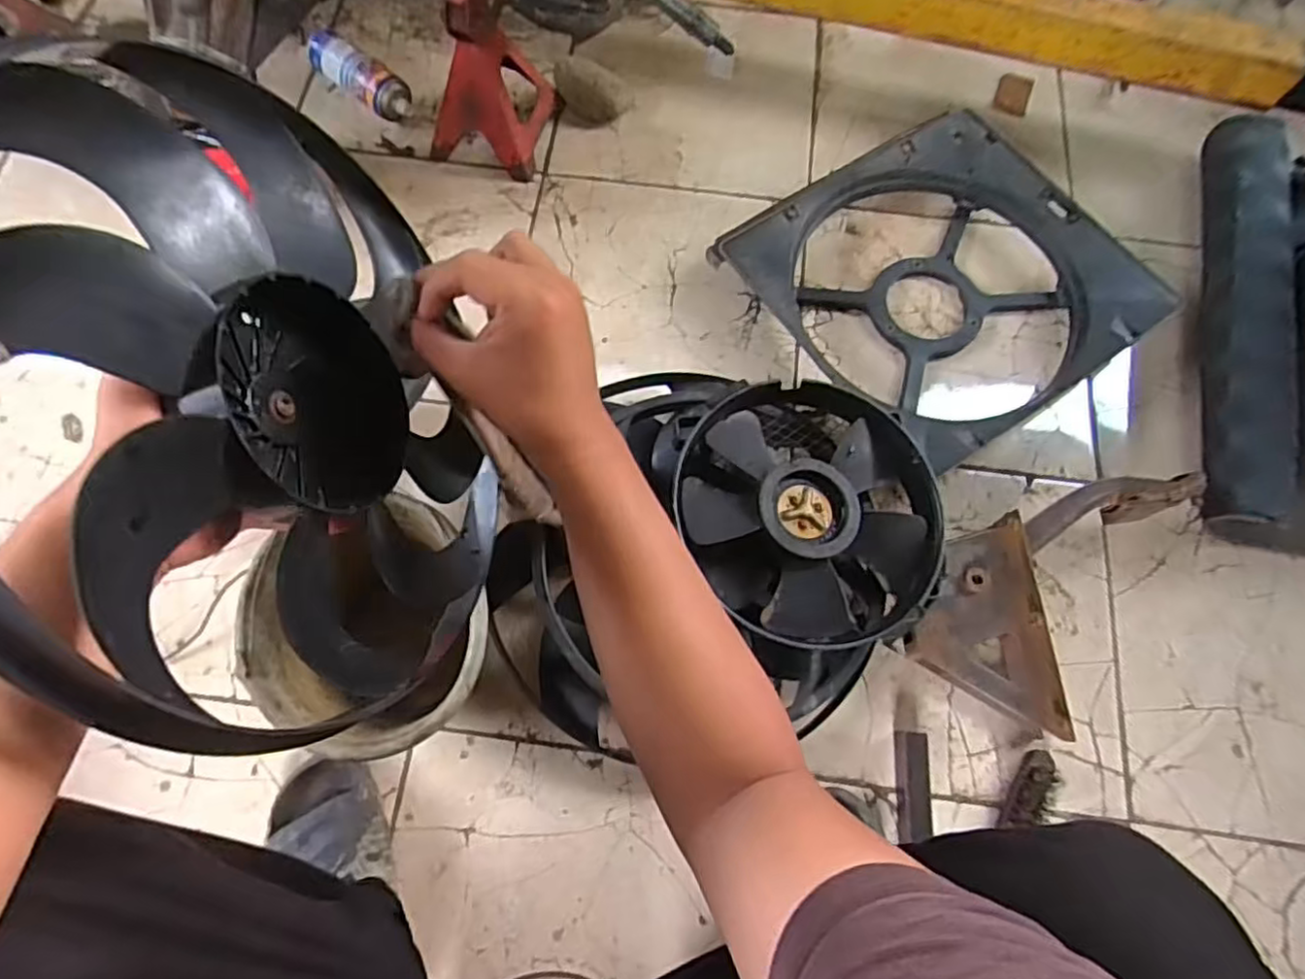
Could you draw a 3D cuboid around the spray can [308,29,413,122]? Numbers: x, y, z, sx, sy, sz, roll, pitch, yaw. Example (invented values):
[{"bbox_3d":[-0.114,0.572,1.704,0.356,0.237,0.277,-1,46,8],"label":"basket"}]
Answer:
[{"bbox_3d":[-0.446,-0.630,1.044,0.166,0.063,0.064,37,74,10],"label":"spray can"}]

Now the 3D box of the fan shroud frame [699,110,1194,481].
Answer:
[{"bbox_3d":[0.399,-0.294,0.960,0.449,0.100,0.456,-35,76,-12],"label":"fan shroud frame"}]

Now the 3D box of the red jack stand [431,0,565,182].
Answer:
[{"bbox_3d":[-0.236,-0.584,0.951,0.156,0.233,0.133,12,72,2],"label":"red jack stand"}]

